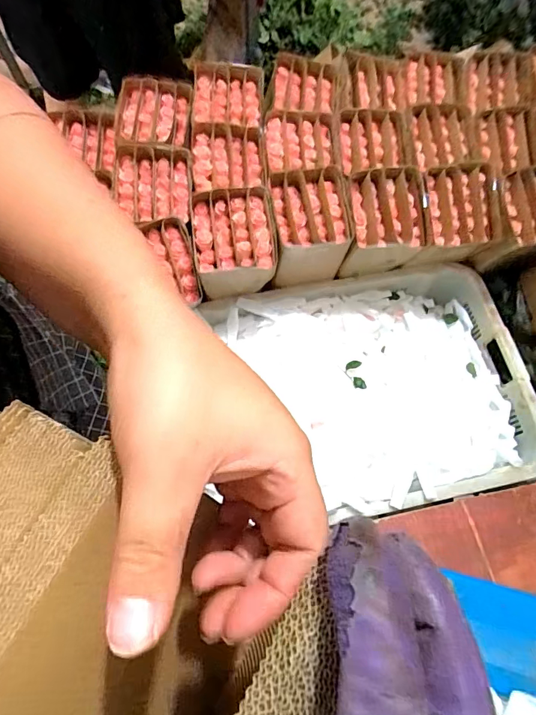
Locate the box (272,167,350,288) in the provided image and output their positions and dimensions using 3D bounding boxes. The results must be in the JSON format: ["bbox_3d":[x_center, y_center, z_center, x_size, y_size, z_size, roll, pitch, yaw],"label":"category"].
[{"bbox_3d":[0.084,-0.245,0.869,0.147,0.180,0.162,-5,68,-3],"label":"box"}]

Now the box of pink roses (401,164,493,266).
[{"bbox_3d":[0.367,-0.289,0.878,0.153,0.125,0.165,-5,90,-5],"label":"box of pink roses"}]

